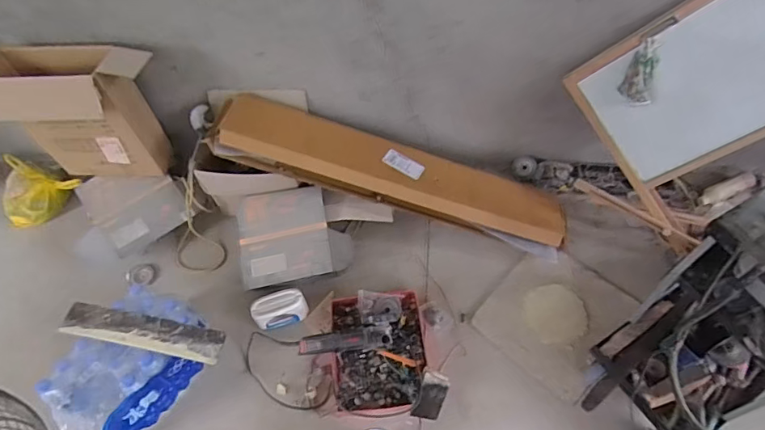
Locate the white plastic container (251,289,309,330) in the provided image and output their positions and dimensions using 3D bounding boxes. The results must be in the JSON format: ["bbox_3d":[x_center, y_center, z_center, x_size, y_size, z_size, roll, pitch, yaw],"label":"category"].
[{"bbox_3d":[-0.312,0.287,1.502,0.160,0.053,0.098,-12,59,-6],"label":"white plastic container"}]

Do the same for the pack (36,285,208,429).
[{"bbox_3d":[-0.686,0.414,1.363,0.242,0.214,0.390,28,63,17],"label":"pack"}]

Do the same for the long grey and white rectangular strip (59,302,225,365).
[{"bbox_3d":[-0.630,0.305,1.294,0.441,0.032,0.086,9,60,9],"label":"long grey and white rectangular strip"}]

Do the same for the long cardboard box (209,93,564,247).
[{"bbox_3d":[0.043,-0.141,1.565,1.136,0.082,0.245,18,59,-4],"label":"long cardboard box"}]

